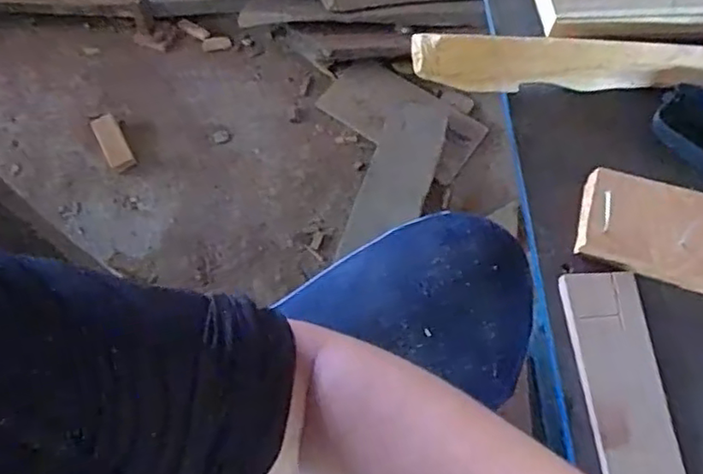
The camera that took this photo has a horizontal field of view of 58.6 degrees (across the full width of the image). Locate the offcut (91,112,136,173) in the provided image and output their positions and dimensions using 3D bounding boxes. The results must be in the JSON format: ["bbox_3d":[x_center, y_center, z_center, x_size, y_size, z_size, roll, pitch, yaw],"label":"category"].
[{"bbox_3d":[-0.513,-0.200,1.345,0.053,0.022,0.142,-27,67,-14],"label":"offcut"}]

